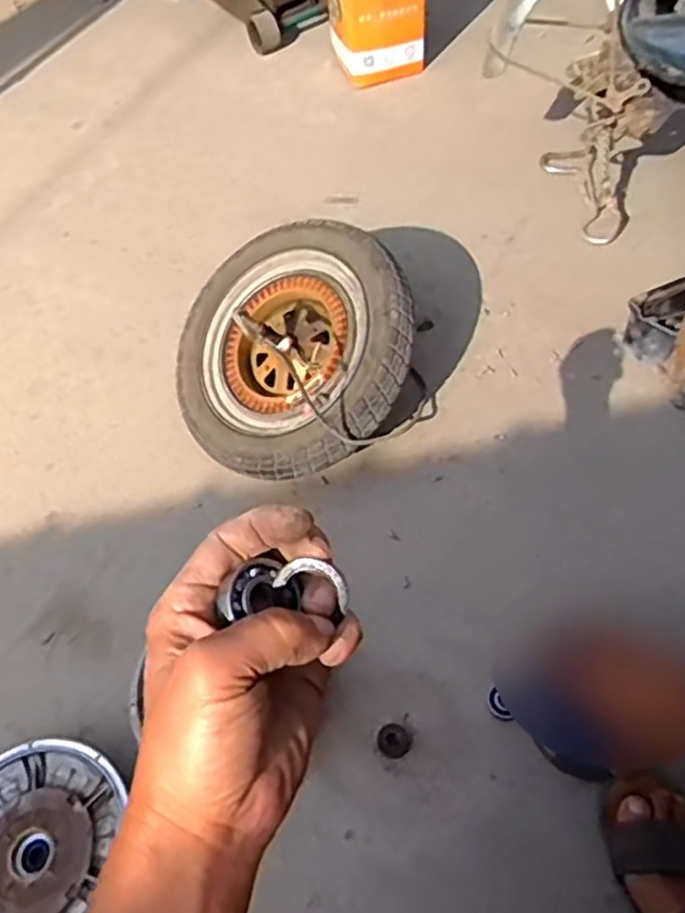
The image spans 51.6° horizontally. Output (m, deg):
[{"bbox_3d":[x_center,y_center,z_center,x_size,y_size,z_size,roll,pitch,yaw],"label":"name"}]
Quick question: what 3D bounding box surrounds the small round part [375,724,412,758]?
[{"bbox_3d":[0.056,0.310,0.775,0.034,0.008,0.035,-2,57,3],"label":"small round part"}]

